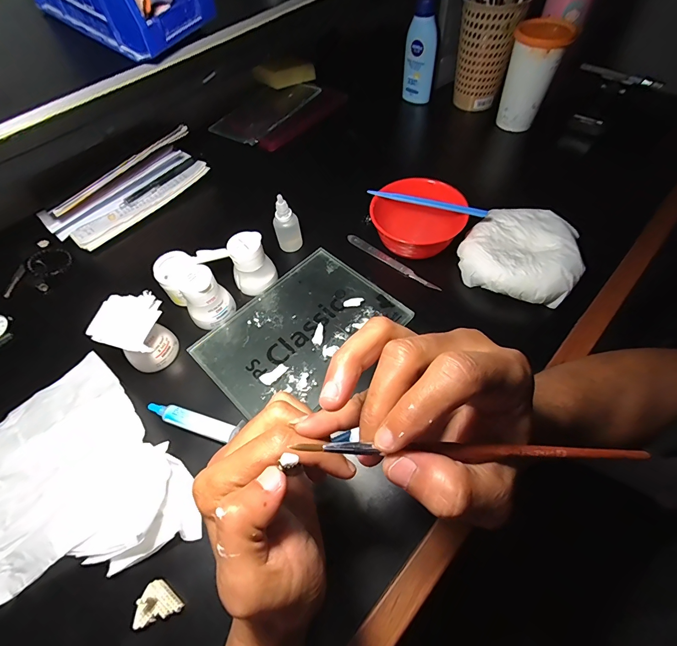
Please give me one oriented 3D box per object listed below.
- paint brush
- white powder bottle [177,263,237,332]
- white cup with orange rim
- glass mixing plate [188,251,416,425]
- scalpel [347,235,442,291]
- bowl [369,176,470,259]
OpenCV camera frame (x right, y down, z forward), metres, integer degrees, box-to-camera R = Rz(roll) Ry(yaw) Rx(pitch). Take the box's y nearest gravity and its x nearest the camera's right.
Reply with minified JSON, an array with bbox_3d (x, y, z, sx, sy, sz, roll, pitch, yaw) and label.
[{"bbox_3d":[0.074,0.060,0.165,0.154,0.008,0.005,4,57,-6],"label":"paint brush"},{"bbox_3d":[-0.145,-0.029,0.386,0.049,0.059,0.044,-33,62,-17],"label":"white powder bottle"},{"bbox_3d":[0.286,-0.366,0.525,0.066,0.133,0.064,-2,58,2],"label":"white cup with orange rim"},{"bbox_3d":[-0.042,0.007,0.386,0.147,0.009,0.198,37,67,23],"label":"glass mixing plate"},{"bbox_3d":[0.065,-0.076,0.438,0.139,0.008,0.012,36,66,23],"label":"scalpel"},{"bbox_3d":[0.095,-0.125,0.432,0.107,0.050,0.097,12,59,11],"label":"bowl"}]

